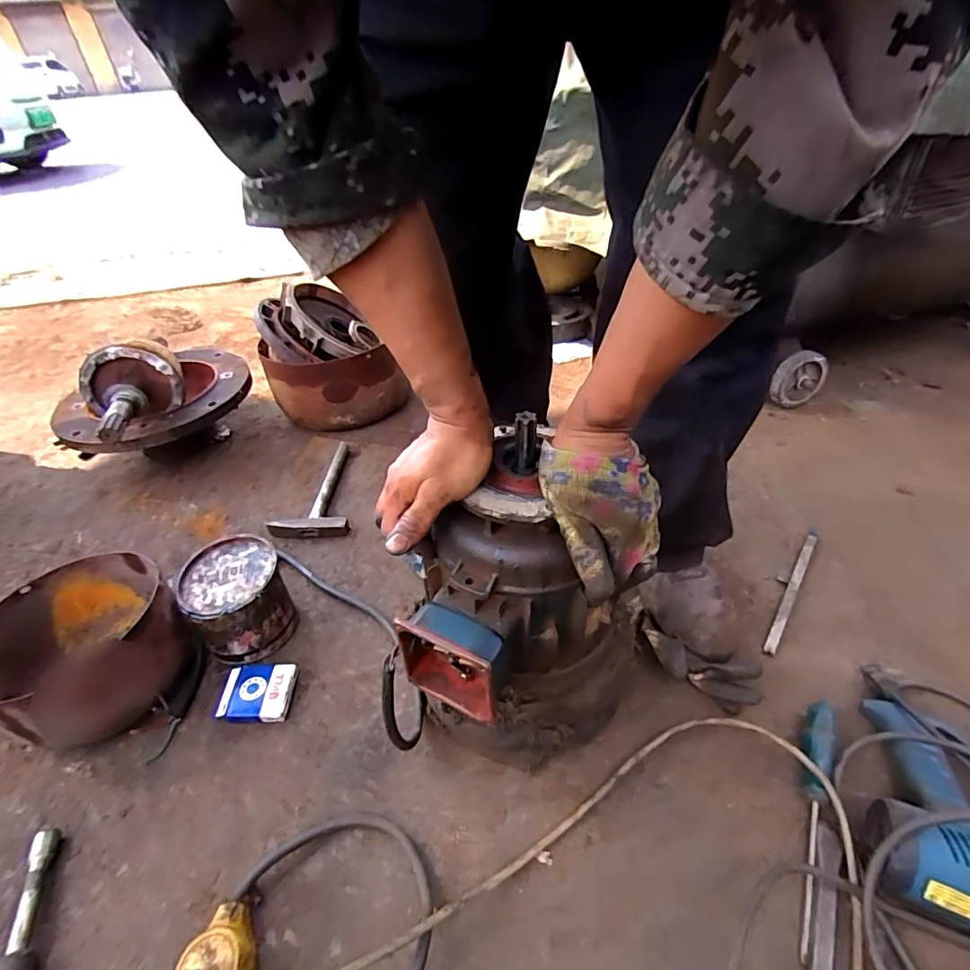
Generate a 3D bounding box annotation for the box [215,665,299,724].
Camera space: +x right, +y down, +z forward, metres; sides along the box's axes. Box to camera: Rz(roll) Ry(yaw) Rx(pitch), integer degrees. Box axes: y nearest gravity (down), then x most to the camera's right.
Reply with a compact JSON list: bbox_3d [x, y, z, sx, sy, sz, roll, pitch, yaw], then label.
[{"bbox_3d":[-0.276,0.253,0.613,0.079,0.024,0.072,-2,39,1],"label":"box"}]

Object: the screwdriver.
[{"bbox_3d":[0.310,0.308,0.482,0.024,0.029,0.232,19,45,26],"label":"screwdriver"}]

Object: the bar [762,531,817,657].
[{"bbox_3d":[0.426,0.142,0.697,0.016,0.017,0.250,23,46,29],"label":"bar"}]

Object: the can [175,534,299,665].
[{"bbox_3d":[-0.328,0.154,0.674,0.120,0.104,0.132,-2,39,2],"label":"can"}]

